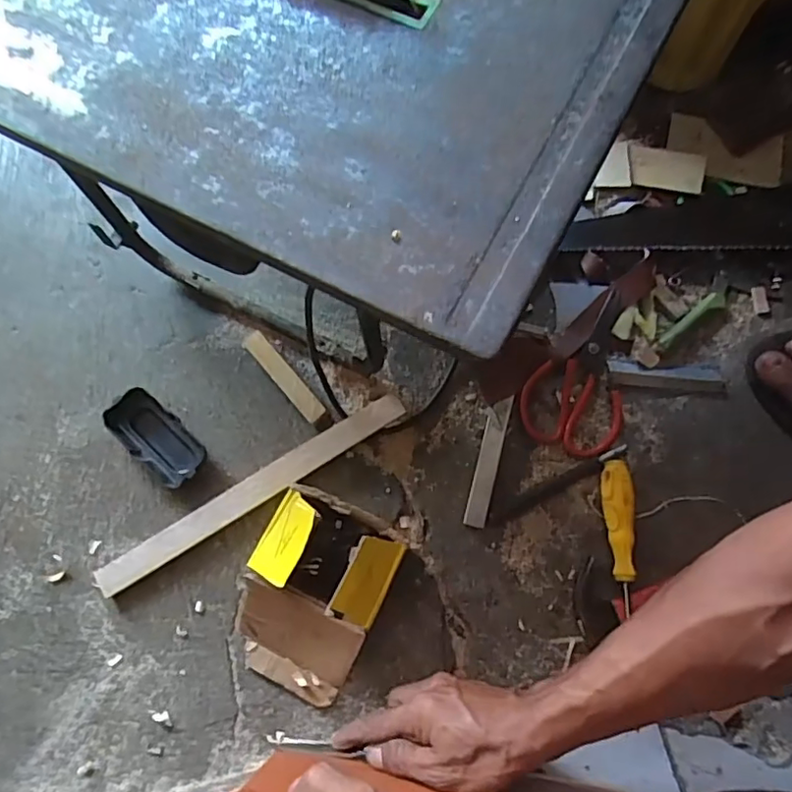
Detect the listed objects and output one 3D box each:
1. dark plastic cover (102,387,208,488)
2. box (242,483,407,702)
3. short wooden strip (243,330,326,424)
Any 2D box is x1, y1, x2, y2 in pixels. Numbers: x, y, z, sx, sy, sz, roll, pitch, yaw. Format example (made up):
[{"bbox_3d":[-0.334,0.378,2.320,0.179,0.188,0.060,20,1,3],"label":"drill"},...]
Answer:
[{"bbox_3d":[-0.236,0.042,0.563,0.102,0.028,0.051,39,78,12],"label":"dark plastic cover"},{"bbox_3d":[-0.074,0.174,0.500,0.112,0.083,0.162,25,76,9],"label":"box"},{"bbox_3d":[-0.112,-0.019,0.575,0.022,0.022,0.112,-40,76,-10],"label":"short wooden strip"}]

